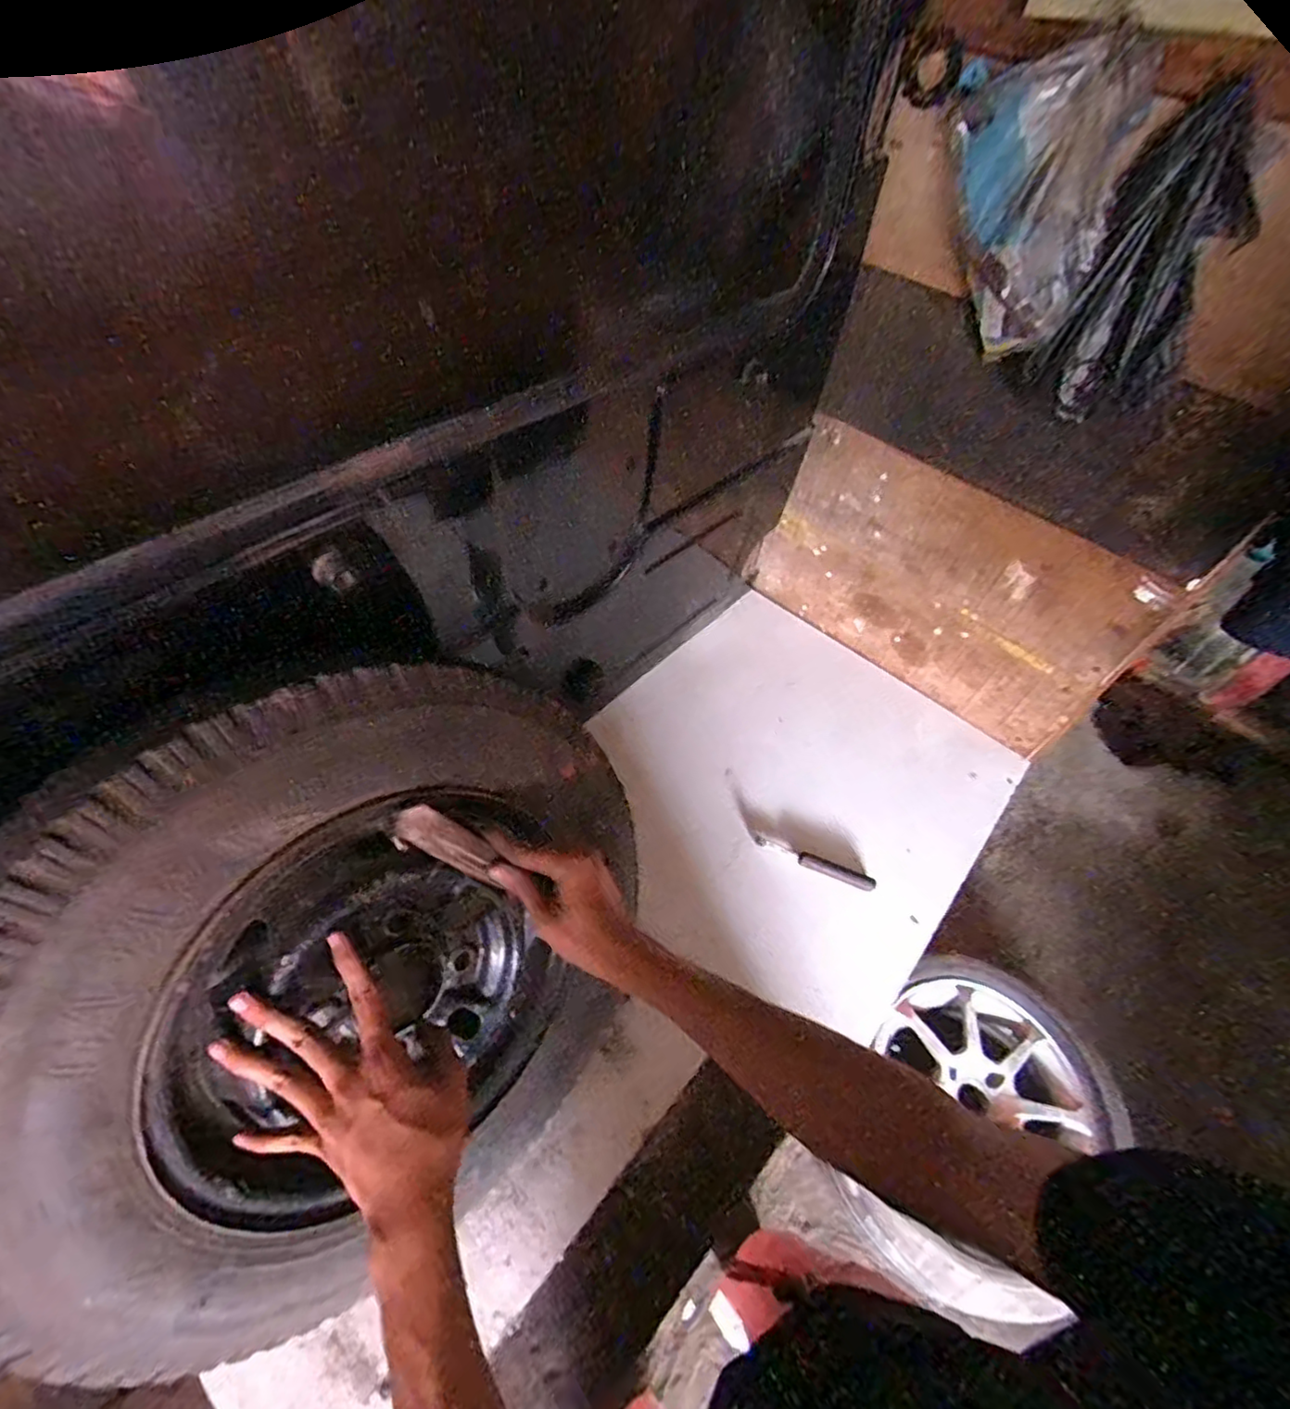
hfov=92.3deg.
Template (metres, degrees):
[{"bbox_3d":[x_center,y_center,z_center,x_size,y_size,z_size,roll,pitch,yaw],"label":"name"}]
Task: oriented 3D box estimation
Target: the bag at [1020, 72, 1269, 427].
[{"bbox_3d":[0.484,-0.402,0.592,0.131,0.243,0.197,27,54,16],"label":"bag"}]

